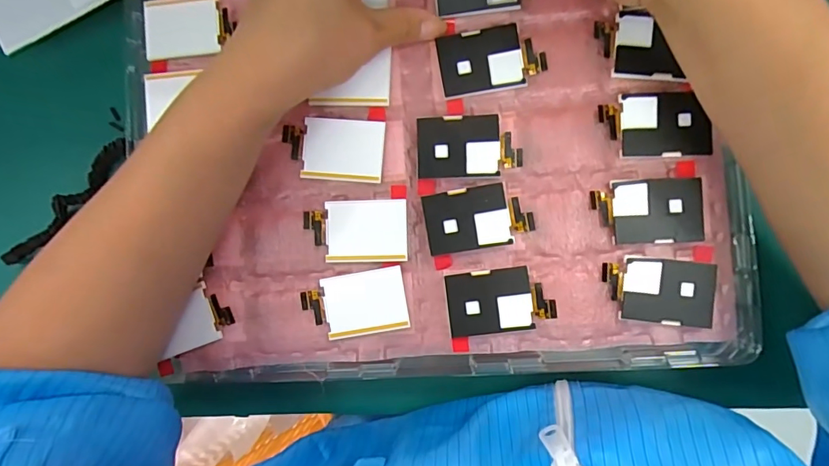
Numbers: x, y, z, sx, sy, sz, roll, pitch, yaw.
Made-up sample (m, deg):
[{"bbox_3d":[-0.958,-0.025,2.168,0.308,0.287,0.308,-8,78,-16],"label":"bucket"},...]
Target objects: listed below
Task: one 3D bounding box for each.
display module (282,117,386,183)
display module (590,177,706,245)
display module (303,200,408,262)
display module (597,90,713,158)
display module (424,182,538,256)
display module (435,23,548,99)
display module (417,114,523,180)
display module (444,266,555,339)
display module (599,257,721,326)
[{"bbox_3d":[-0.047,-0.047,0.262,0.055,0.006,0.034,5,89,4],"label":"display module"},{"bbox_3d":[0.126,-0.012,0.248,0.056,0.004,0.035,-3,88,4],"label":"display module"},{"bbox_3d":[-0.033,-0.001,0.261,0.057,0.004,0.035,-1,88,4],"label":"display module"},{"bbox_3d":[0.130,-0.059,0.249,0.055,0.004,0.035,-3,88,4],"label":"display module"},{"bbox_3d":[0.035,-0.009,0.255,0.057,0.004,0.034,-9,88,4],"label":"display module"},{"bbox_3d":[0.043,-0.096,0.256,0.056,0.004,0.034,-10,88,4],"label":"display module"},{"bbox_3d":[0.030,-0.048,0.258,0.056,0.007,0.034,-1,88,4],"label":"display module"},{"bbox_3d":[0.047,0.037,0.252,0.056,0.004,0.035,-8,88,4],"label":"display module"},{"bbox_3d":[0.131,0.031,0.247,0.057,0.004,0.033,6,89,4],"label":"display module"}]

